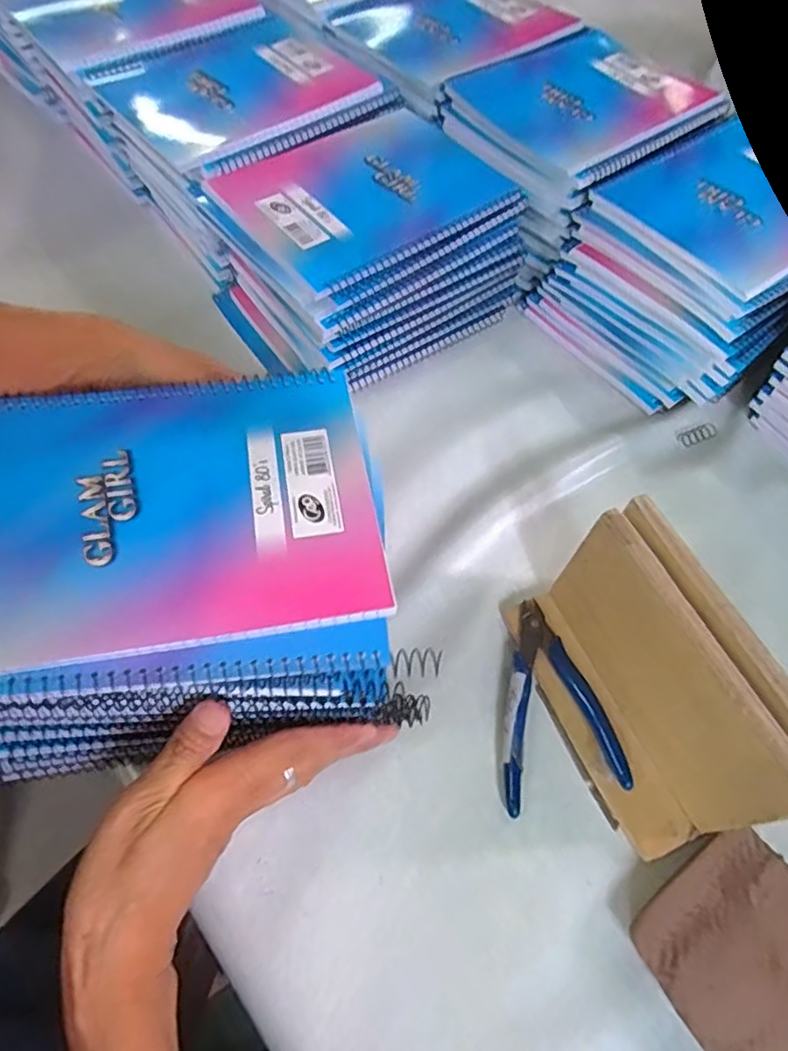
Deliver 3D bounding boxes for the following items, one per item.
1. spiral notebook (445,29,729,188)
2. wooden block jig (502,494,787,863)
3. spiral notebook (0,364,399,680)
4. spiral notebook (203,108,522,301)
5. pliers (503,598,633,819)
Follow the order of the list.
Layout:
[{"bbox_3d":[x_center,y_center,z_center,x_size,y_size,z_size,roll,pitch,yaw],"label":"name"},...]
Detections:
[{"bbox_3d":[0.165,-0.366,0.516,0.189,0.014,0.161,-33,69,-20],"label":"spiral notebook"},{"bbox_3d":[0.139,0.084,0.326,0.075,0.111,0.160,-19,63,-14],"label":"wooden block jig"},{"bbox_3d":[-0.111,-0.012,0.281,0.196,0.011,0.149,-8,61,-9],"label":"spiral notebook"},{"bbox_3d":[-0.020,-0.256,0.462,0.203,0.020,0.153,-32,67,-20],"label":"spiral notebook"},{"bbox_3d":[0.090,0.104,0.366,0.068,0.020,0.116,-6,60,-7],"label":"pliers"}]

